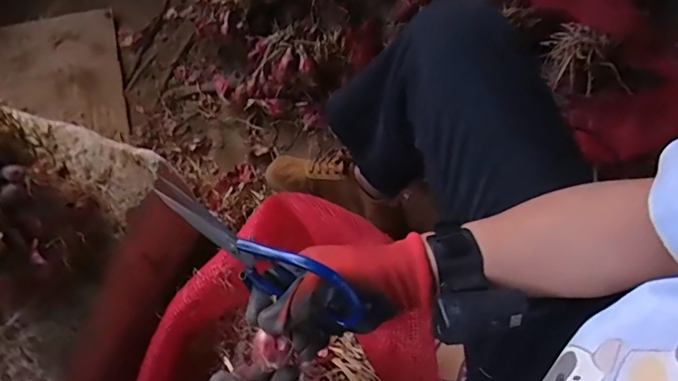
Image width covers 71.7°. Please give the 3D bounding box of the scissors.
[{"bbox_3d":[-0.071,0.057,0.398,0.200,0.068,0.009,28,44,12],"label":"scissors"}]

